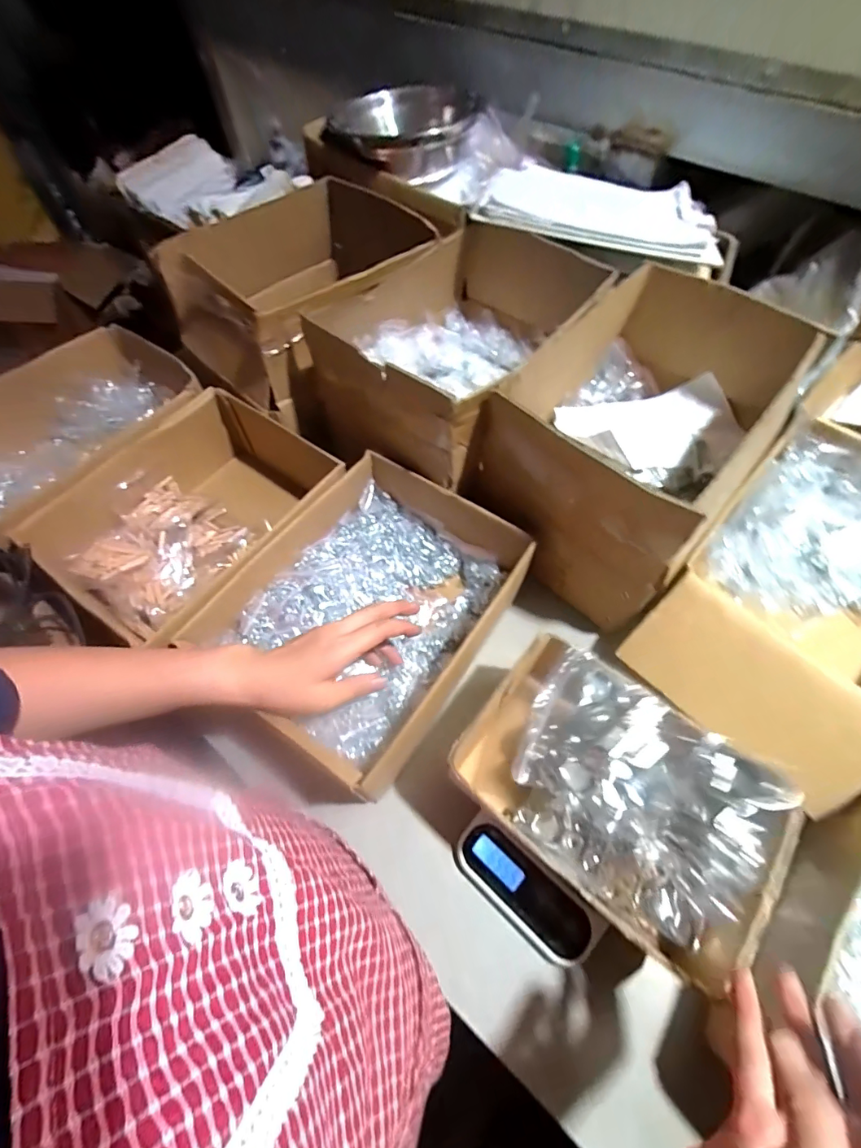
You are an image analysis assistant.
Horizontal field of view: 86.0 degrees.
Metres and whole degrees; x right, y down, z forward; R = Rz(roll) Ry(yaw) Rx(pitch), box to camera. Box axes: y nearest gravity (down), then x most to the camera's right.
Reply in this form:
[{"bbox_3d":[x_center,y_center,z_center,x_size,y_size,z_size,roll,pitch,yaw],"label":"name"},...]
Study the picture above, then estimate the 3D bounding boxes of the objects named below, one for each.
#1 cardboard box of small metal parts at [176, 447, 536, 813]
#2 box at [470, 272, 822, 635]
[{"bbox_3d":[-0.064,0.036,0.531,0.230,0.118,0.297,33,67,18],"label":"cardboard box of small metal parts"},{"bbox_3d":[0.248,-0.159,0.549,0.336,0.201,0.248,-41,68,-19],"label":"box"}]

